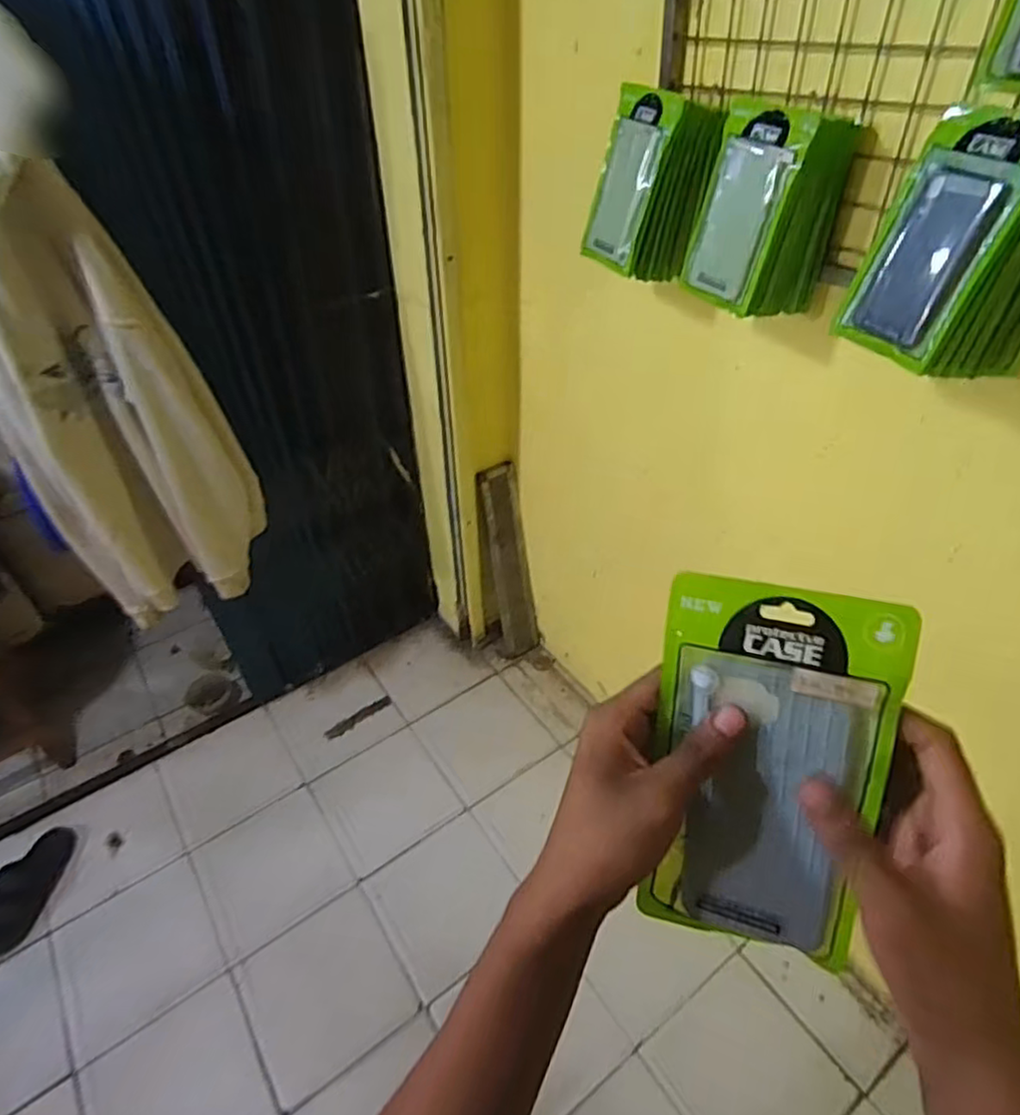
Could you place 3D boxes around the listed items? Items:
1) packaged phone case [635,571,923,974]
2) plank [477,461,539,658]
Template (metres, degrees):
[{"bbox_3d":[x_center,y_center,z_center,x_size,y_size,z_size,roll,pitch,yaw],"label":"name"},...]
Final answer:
[{"bbox_3d":[0.133,0.116,0.351,0.110,0.205,0.011,10,17,23],"label":"packaged phone case"},{"bbox_3d":[0.004,0.026,1.899,0.113,0.635,0.029,-22,37,-20],"label":"plank"}]

